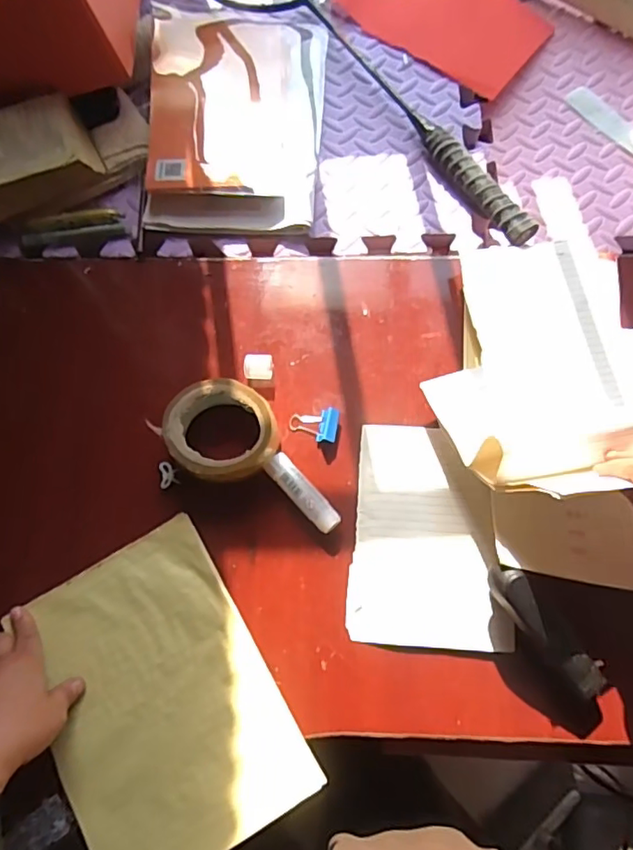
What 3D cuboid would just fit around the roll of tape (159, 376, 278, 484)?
[{"bbox_3d":[-0.088,0.008,0.527,0.101,0.048,0.092,-1,72,2],"label":"roll of tape"}]

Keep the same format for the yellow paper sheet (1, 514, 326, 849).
[{"bbox_3d":[-0.134,0.232,0.476,0.181,0.008,0.254,-29,74,-9],"label":"yellow paper sheet"}]

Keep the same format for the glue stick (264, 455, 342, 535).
[{"bbox_3d":[-0.013,0.064,0.521,0.024,0.020,0.084,-41,76,-10],"label":"glue stick"}]

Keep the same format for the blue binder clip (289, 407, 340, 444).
[{"bbox_3d":[-0.003,-0.002,0.546,0.047,0.018,0.032,9,73,5],"label":"blue binder clip"}]

